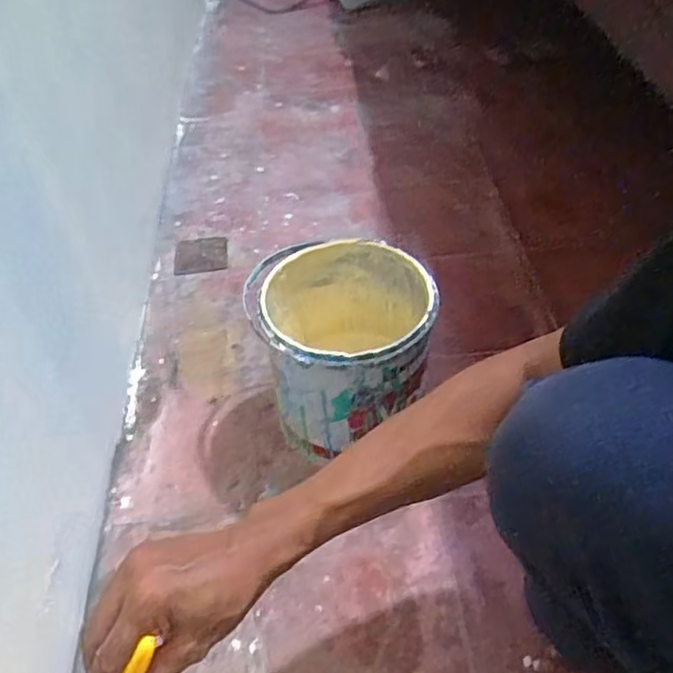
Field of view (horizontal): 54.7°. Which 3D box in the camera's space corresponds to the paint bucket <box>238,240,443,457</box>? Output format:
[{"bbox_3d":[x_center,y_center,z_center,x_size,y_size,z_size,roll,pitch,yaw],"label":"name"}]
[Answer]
[{"bbox_3d":[0.012,0.019,0.715,0.176,0.180,0.171,-4,47,0],"label":"paint bucket"}]

